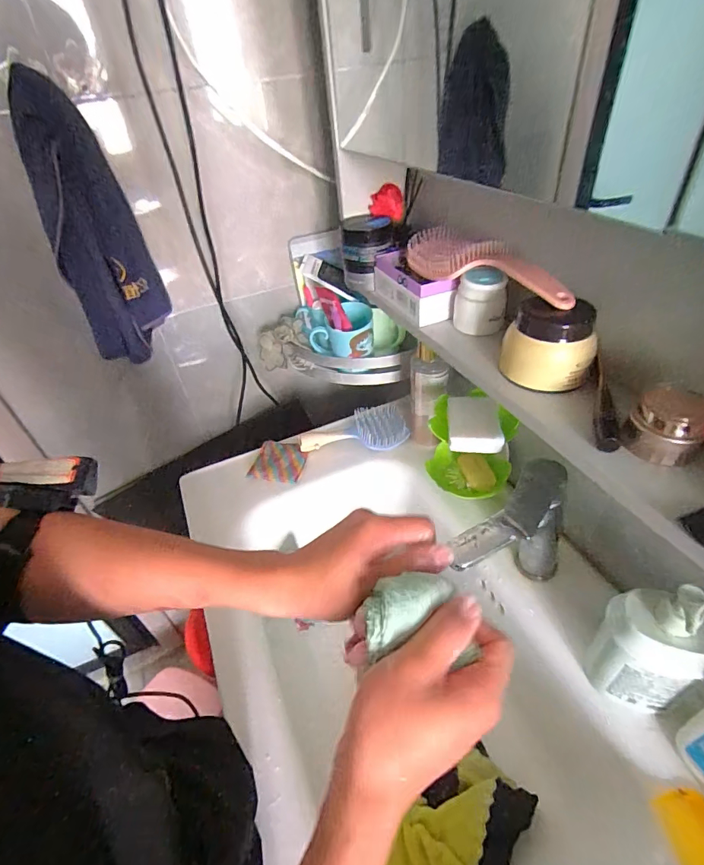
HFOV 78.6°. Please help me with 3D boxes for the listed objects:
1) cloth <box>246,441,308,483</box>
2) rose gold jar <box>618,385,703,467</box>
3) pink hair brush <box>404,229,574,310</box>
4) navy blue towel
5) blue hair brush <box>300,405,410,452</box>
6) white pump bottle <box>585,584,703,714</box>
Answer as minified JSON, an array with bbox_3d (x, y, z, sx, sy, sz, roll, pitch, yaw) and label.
[{"bbox_3d":[-0.123,0.053,0.730,0.085,0.020,0.080,7,42,16],"label":"cloth"},{"bbox_3d":[0.234,-0.005,0.320,0.047,0.040,0.046,-4,41,3],"label":"rose gold jar"},{"bbox_3d":[0.136,-0.176,0.458,0.059,0.037,0.232,-22,43,-17],"label":"pink hair brush"},{"bbox_3d":[-0.375,-0.283,0.635,0.130,0.348,0.075,-24,44,-20],"label":"navy blue towel"},{"bbox_3d":[0.002,-0.006,0.759,0.181,0.032,0.096,-5,41,1],"label":"blue hair brush"},{"bbox_3d":[0.273,0.198,0.394,0.084,0.165,0.056,26,50,32],"label":"white pump bottle"}]

